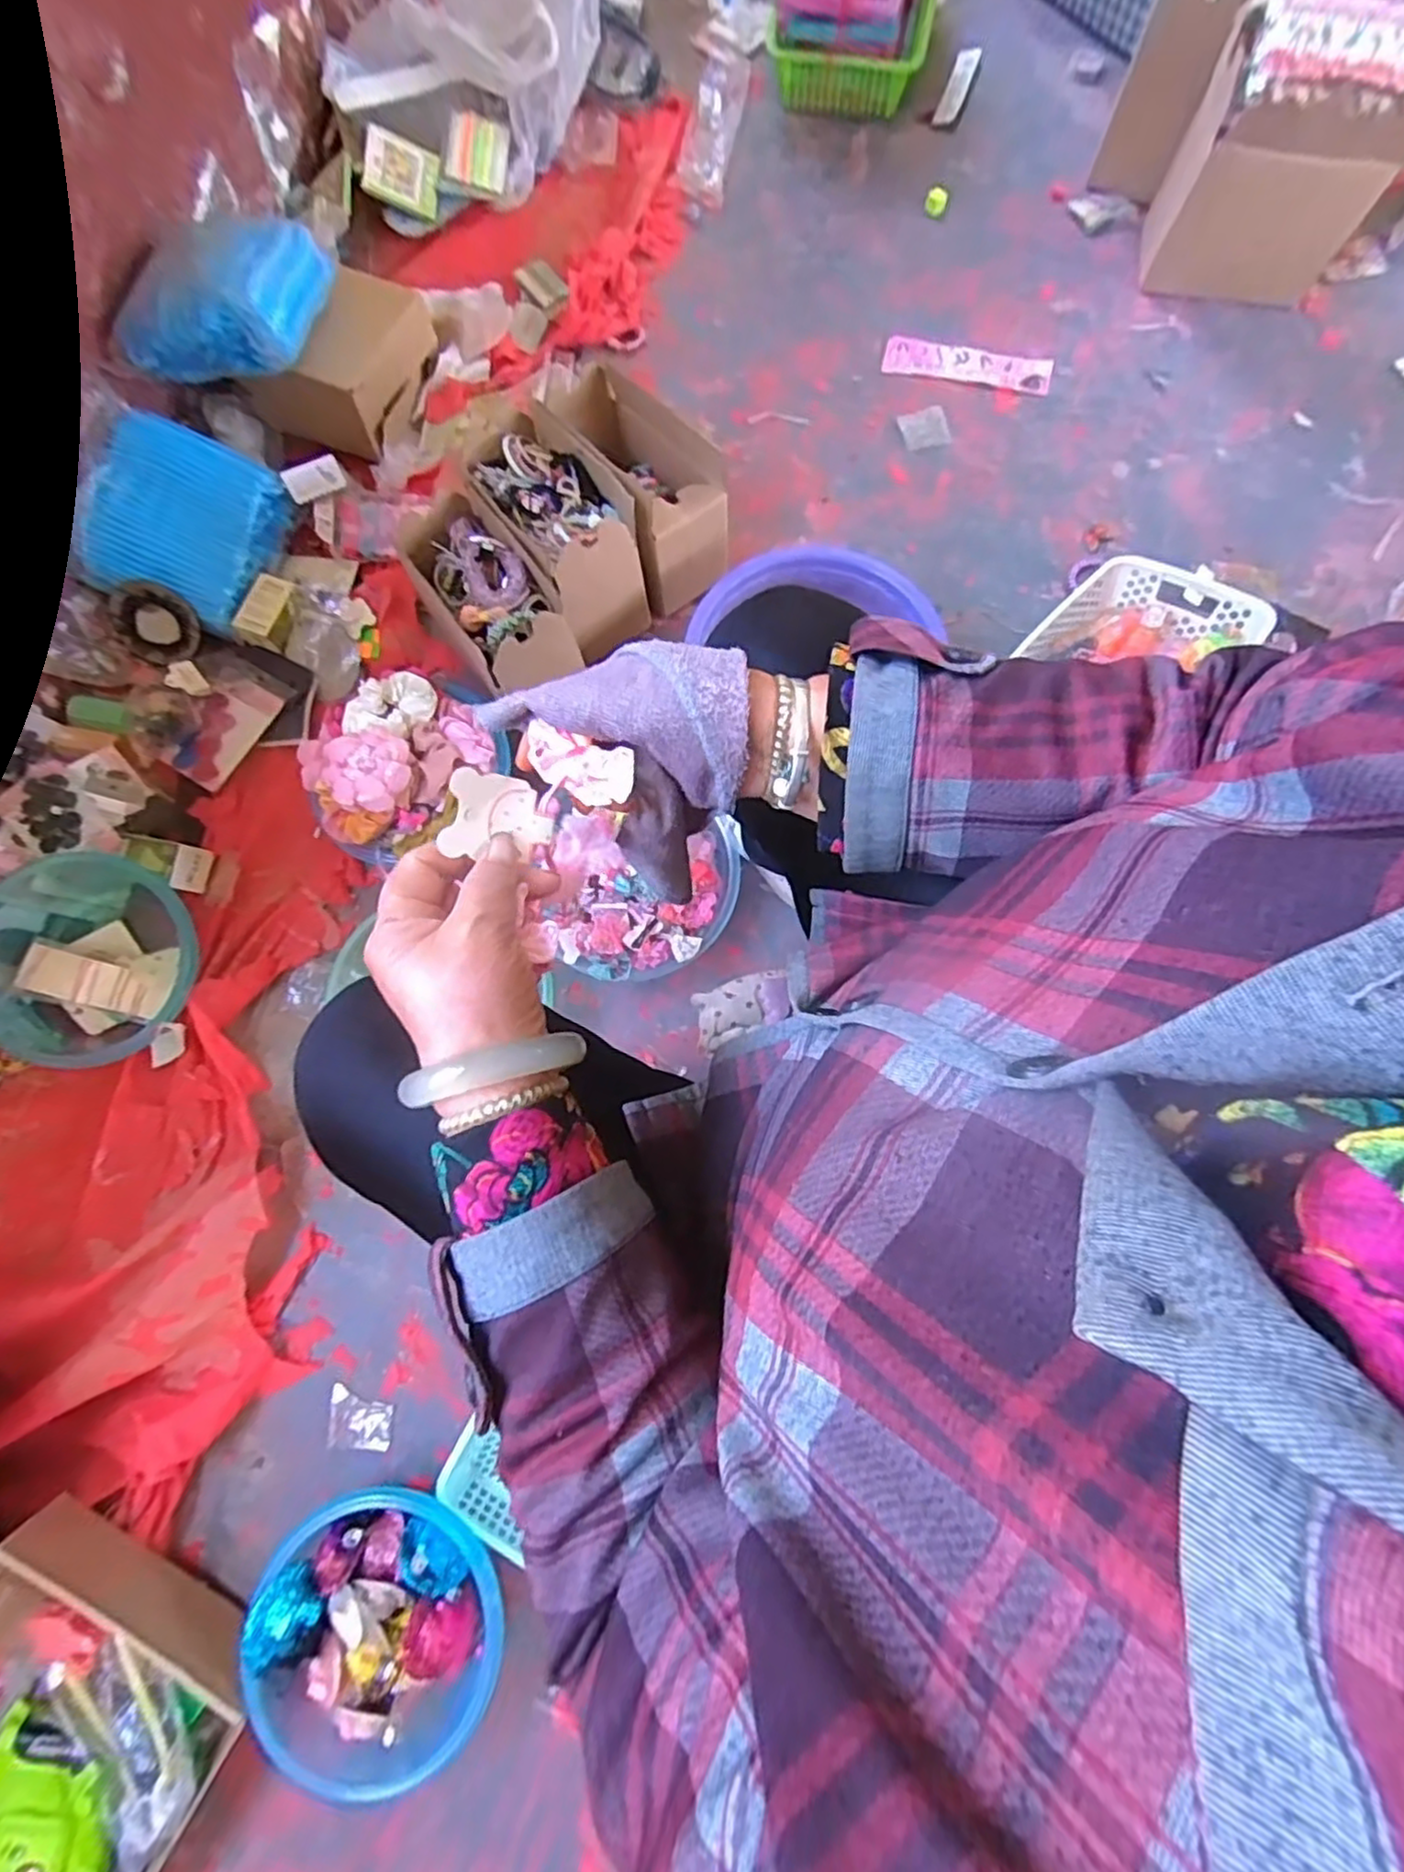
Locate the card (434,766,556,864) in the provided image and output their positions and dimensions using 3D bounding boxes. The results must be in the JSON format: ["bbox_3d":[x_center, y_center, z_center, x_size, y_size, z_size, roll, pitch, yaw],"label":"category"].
[{"bbox_3d":[-0.092,-0.055,0.322,0.049,0.004,0.036,3,97,-36],"label":"card"}]

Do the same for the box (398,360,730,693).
[{"bbox_3d":[-0.157,-0.449,0.835,0.234,0.191,0.358,39,81,9],"label":"box"}]

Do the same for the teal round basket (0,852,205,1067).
[{"bbox_3d":[-0.698,0.028,0.779,0.230,0.075,0.214,0,77,1],"label":"teal round basket"}]

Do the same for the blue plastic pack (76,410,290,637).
[{"bbox_3d":[-0.643,-0.513,0.874,0.181,0.089,0.215,16,78,5],"label":"blue plastic pack"}]

